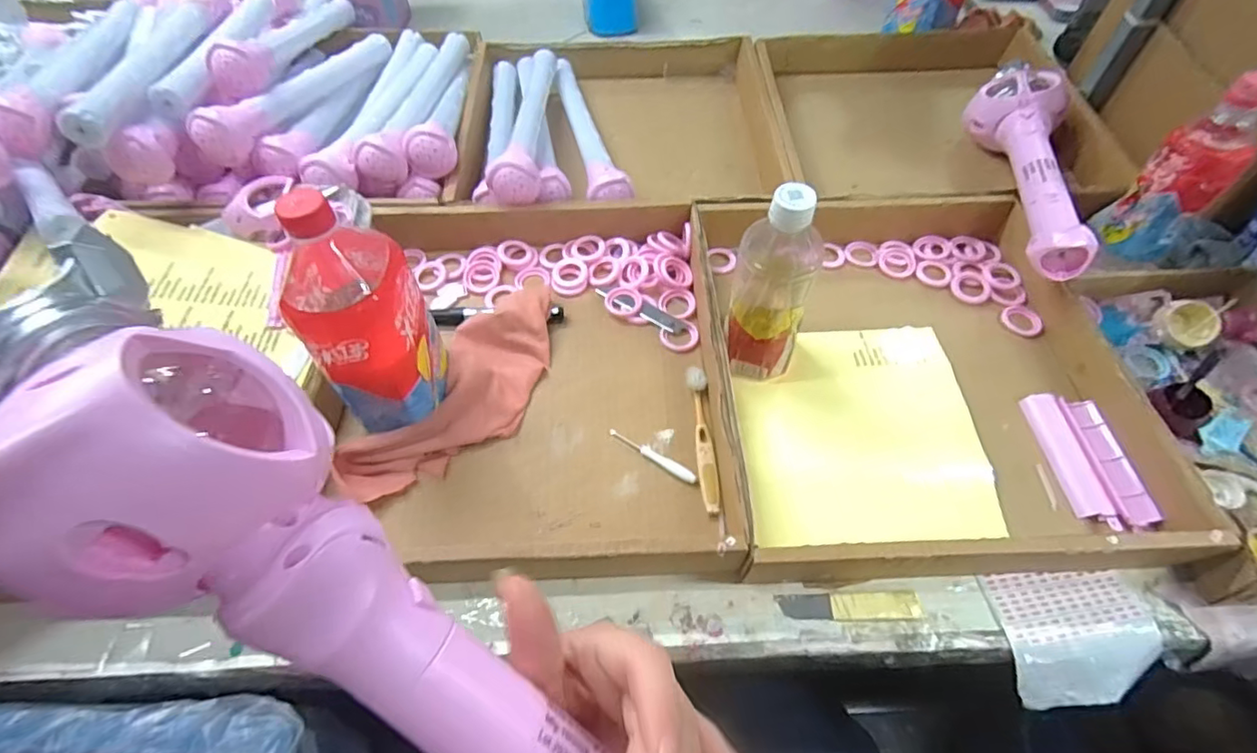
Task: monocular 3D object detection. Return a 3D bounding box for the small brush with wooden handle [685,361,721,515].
[{"bbox_3d":[0.065,0.053,0.497,0.017,0.016,0.134,-3,56,-2],"label":"small brush with wooden handle"}]

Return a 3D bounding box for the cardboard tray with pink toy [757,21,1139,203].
[{"bbox_3d":[0.364,-0.342,0.743,0.385,0.063,0.406,0,56,0],"label":"cardboard tray with pink toy"}]

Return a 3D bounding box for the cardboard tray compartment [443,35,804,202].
[{"bbox_3d":[-0.007,-0.318,0.729,0.376,0.065,0.332,-1,56,-1],"label":"cardboard tray compartment"}]

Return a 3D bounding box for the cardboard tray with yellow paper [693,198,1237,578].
[{"bbox_3d":[0.248,-0.023,0.520,0.339,0.054,0.378,-2,56,-1],"label":"cardboard tray with yellow paper"}]

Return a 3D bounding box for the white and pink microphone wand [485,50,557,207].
[{"bbox_3d":[-0.122,-0.317,0.678,0.054,0.056,0.314,-1,56,-1],"label":"white and pink microphone wand"}]

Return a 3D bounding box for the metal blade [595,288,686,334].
[{"bbox_3d":[0.012,-0.070,0.583,0.099,0.004,0.019,30,61,19],"label":"metal blade"}]

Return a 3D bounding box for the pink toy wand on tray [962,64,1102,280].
[{"bbox_3d":[0.443,-0.230,0.632,0.087,0.095,0.356,10,57,7],"label":"pink toy wand on tray"}]

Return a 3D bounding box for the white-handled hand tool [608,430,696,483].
[{"bbox_3d":[0.021,0.067,0.492,0.085,0.007,0.011,32,62,19],"label":"white-handled hand tool"}]

